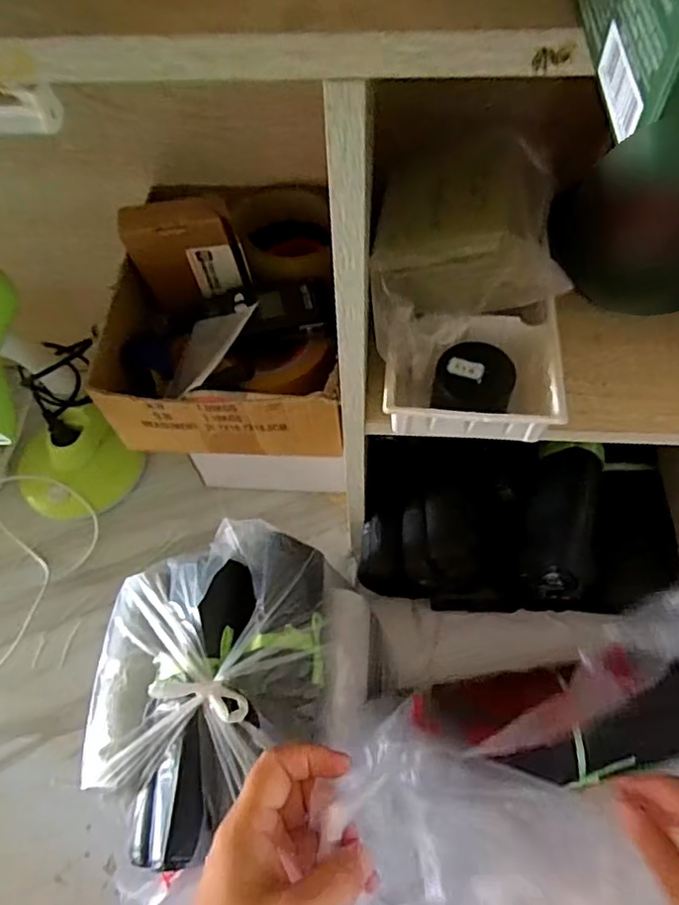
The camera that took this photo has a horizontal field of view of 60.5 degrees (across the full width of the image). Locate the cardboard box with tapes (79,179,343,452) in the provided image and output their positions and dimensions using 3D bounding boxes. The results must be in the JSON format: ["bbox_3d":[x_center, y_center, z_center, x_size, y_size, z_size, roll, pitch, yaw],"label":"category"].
[{"bbox_3d":[-0.086,-0.114,0.466,0.182,0.125,0.201,3,60,4],"label":"cardboard box with tapes"}]

